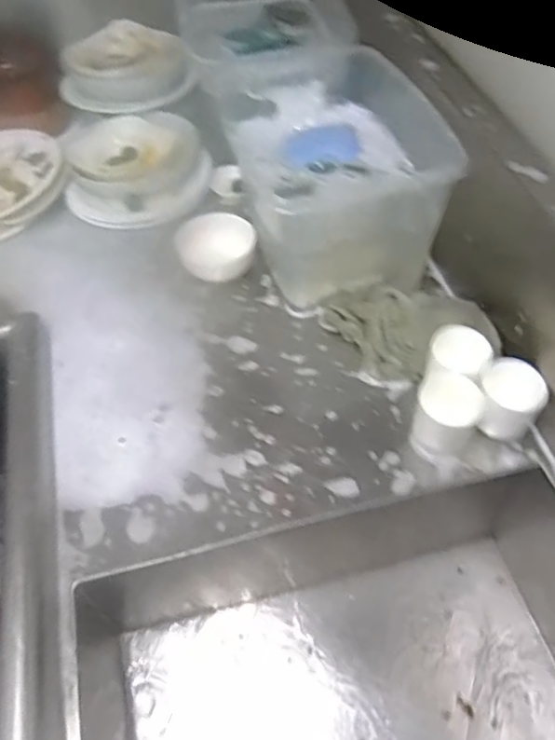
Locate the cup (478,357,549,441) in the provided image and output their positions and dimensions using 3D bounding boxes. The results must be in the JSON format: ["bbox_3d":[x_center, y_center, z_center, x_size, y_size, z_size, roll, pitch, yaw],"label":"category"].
[{"bbox_3d":[0.248,0.032,0.656,0.079,0.074,0.066,19,55,17],"label":"cup"}]

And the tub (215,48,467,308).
[{"bbox_3d":[0.082,-0.285,0.815,0.233,0.157,0.357,-9,52,-4],"label":"tub"}]

